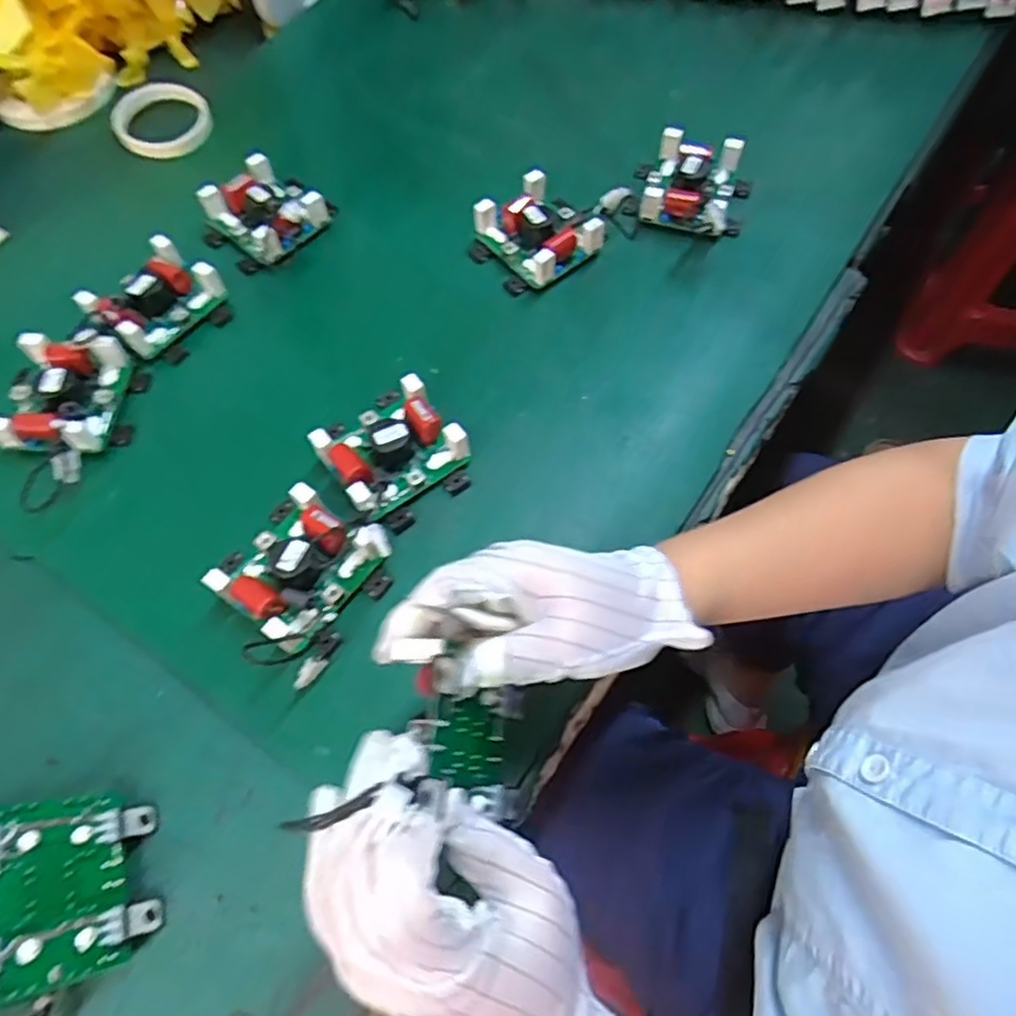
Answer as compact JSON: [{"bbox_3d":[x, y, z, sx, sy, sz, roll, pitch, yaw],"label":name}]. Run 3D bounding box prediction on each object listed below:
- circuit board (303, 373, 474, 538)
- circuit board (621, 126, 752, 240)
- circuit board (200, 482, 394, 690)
[{"bbox_3d":[-0.082,-0.041,0.474,0.086,0.041,0.099,-34,67,-15],"label":"circuit board"},{"bbox_3d":[0.154,-0.270,0.574,0.096,0.038,0.100,15,64,9],"label":"circuit board"},{"bbox_3d":[-0.136,0.040,0.428,0.101,0.041,0.100,32,68,17],"label":"circuit board"}]

